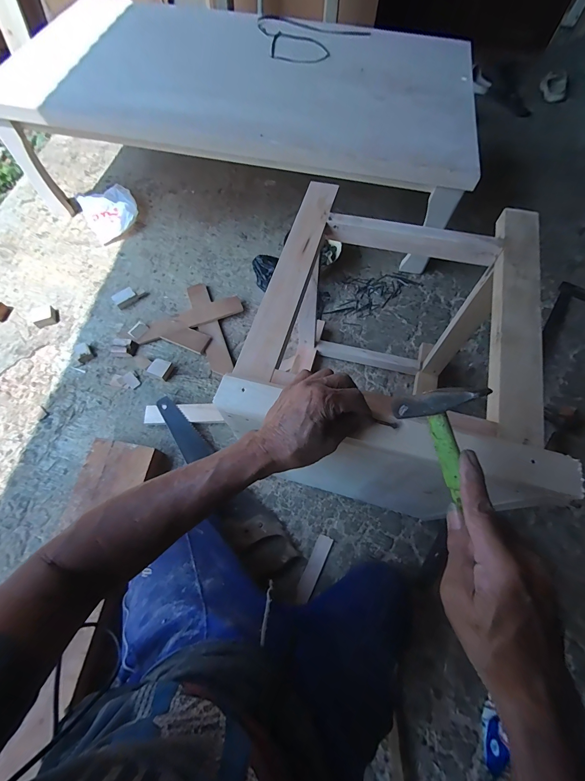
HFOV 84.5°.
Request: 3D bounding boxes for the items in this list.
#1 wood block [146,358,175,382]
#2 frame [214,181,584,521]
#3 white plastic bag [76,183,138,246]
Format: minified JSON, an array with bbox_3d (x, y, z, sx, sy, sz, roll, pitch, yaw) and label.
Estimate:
[{"bbox_3d":[-0.373,-0.064,0.915,0.056,0.022,0.054,23,69,9],"label":"wood block"},{"bbox_3d":[0.151,-0.042,0.667,0.405,0.486,0.469,12,67,4],"label":"frame"},{"bbox_3d":[-0.650,-0.641,1.157,0.184,0.045,0.224,-30,70,-13],"label":"white plastic bag"}]

